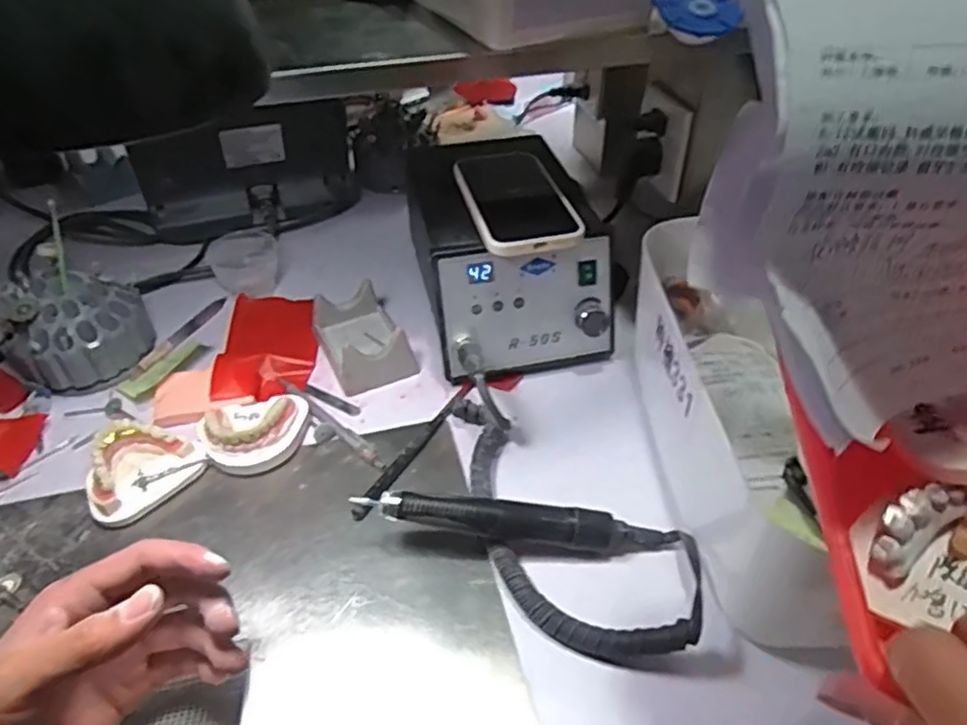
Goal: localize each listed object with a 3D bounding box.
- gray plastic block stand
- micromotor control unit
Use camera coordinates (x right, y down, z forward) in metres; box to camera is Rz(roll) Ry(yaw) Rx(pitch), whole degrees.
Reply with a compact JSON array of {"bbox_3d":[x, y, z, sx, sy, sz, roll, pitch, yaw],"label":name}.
[{"bbox_3d":[-0.104,-0.024,0.581,0.067,0.037,0.101,-17,44,-17],"label":"gray plastic block stand"},{"bbox_3d":[0.019,-0.098,0.594,0.142,0.123,0.204,-8,43,-8],"label":"micromotor control unit"}]

